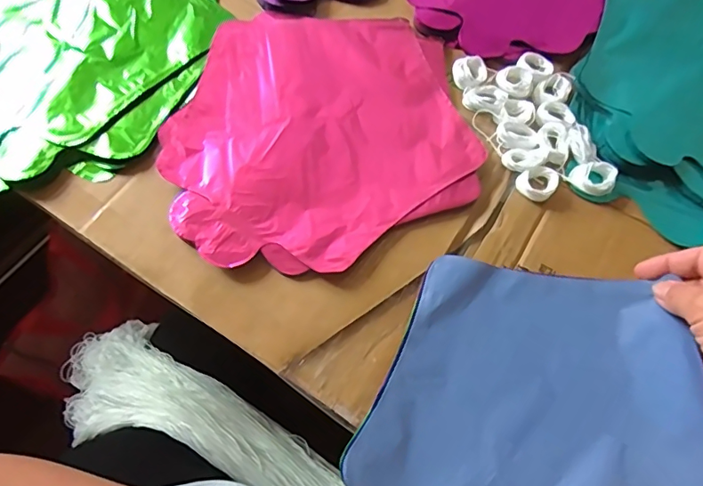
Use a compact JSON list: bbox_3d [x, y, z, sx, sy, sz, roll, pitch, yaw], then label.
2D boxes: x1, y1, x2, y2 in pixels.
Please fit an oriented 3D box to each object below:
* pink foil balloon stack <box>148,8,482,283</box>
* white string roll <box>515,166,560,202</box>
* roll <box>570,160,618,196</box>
[{"bbox_3d":[-0.028,-0.094,0.396,0.232,0.009,0.233,-14,65,-11],"label":"pink foil balloon stack"},{"bbox_3d":[0.143,-0.046,0.380,0.028,0.009,0.025,-29,69,-17],"label":"white string roll"},{"bbox_3d":[0.187,-0.050,0.384,0.030,0.013,0.029,2,63,-3],"label":"roll"}]

